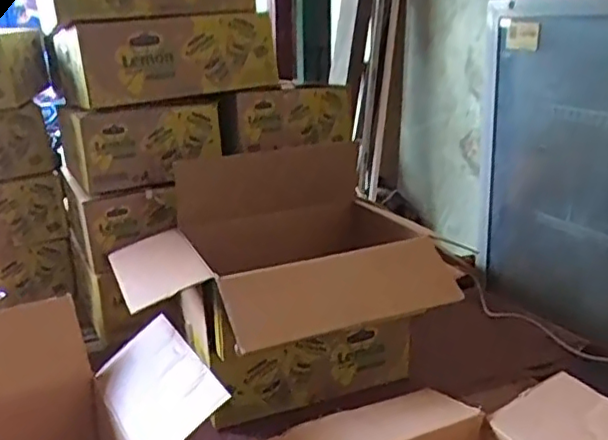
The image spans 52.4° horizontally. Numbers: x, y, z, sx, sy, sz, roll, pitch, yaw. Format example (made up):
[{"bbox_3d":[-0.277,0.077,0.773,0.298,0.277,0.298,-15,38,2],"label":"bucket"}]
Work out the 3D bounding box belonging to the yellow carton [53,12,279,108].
[{"bbox_3d":[-0.240,-0.286,1.083,0.357,0.133,0.154,-9,20,-25],"label":"yellow carton"}]

